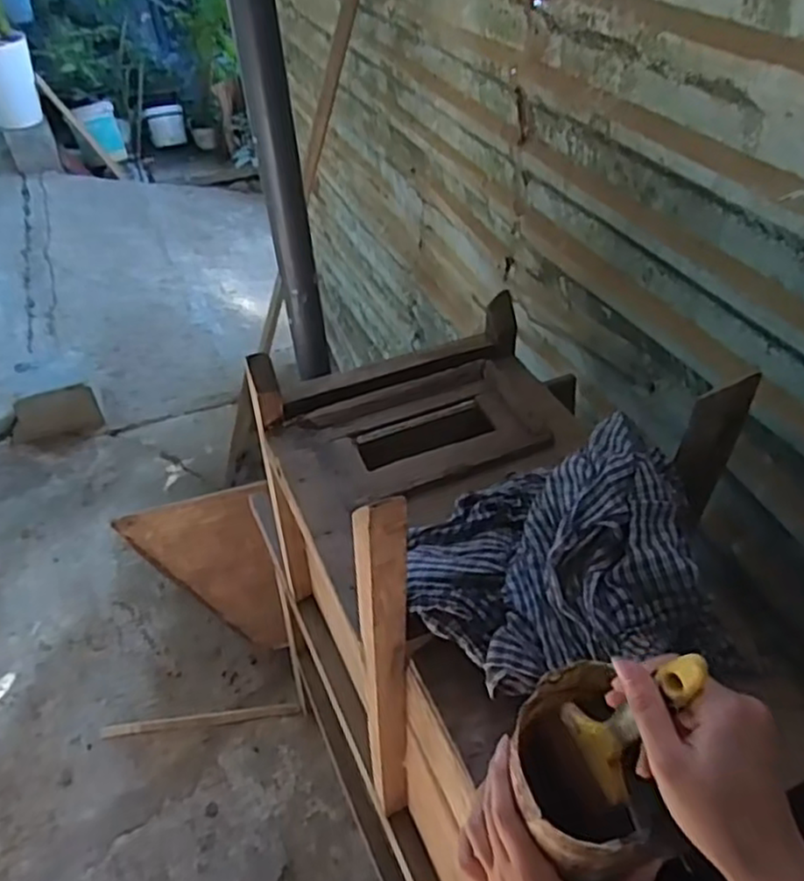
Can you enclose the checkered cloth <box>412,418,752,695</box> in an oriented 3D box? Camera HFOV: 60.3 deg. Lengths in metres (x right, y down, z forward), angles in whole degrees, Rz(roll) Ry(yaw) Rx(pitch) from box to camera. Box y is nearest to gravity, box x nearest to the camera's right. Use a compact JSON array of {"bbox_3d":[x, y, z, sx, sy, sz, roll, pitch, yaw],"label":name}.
[{"bbox_3d":[0.141,0.096,0.610,0.278,0.113,0.237,-7,44,-4],"label":"checkered cloth"}]

